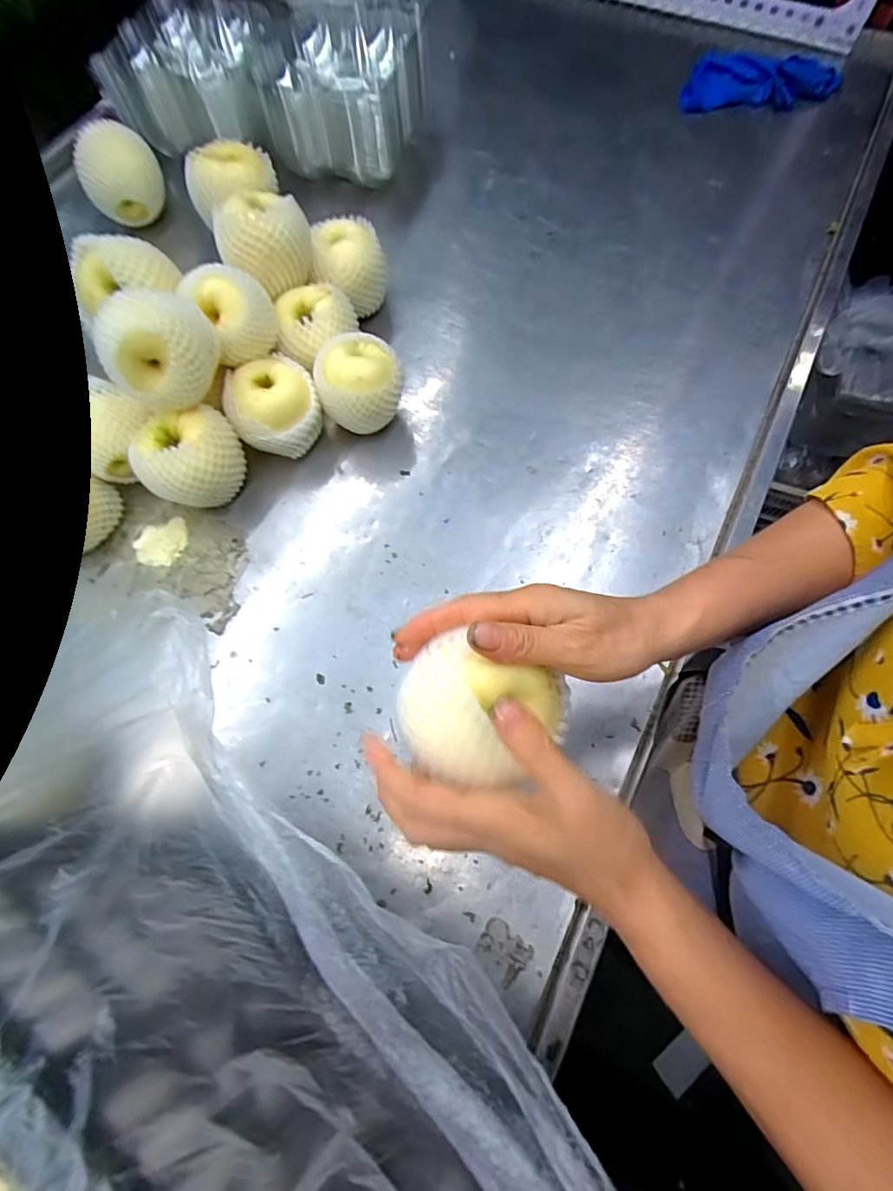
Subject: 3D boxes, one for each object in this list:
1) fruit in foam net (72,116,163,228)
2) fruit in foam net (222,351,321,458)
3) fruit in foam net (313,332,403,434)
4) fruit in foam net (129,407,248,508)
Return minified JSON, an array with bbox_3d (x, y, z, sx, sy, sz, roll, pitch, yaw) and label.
[{"bbox_3d":[-0.446,-0.574,0.698,0.102,0.111,0.082,-25,69,-7],"label":"fruit in foam net"},{"bbox_3d":[-0.182,-0.196,0.547,0.090,0.087,0.083,-1,69,3],"label":"fruit in foam net"},{"bbox_3d":[-0.092,-0.227,0.554,0.090,0.091,0.088,-7,69,0],"label":"fruit in foam net"},{"bbox_3d":[-0.259,-0.135,0.522,0.094,0.090,0.086,-11,69,-1],"label":"fruit in foam net"}]

